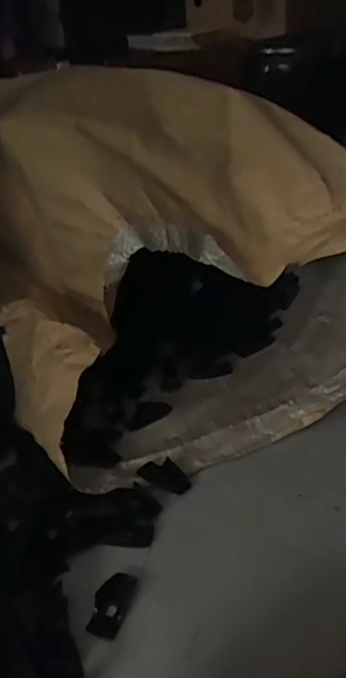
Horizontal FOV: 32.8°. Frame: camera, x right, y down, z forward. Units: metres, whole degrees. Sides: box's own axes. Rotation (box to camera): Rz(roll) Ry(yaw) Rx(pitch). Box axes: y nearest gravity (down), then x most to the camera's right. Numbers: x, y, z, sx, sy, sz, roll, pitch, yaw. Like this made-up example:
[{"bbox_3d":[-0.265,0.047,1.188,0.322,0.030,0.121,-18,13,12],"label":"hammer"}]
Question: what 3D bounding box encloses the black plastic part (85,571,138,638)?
[{"bbox_3d":[-0.038,0.161,0.361,0.020,0.004,0.040,7,34,18],"label":"black plastic part"}]

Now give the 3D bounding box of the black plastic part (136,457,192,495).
[{"bbox_3d":[-0.006,0.101,0.444,0.042,0.008,0.022,17,38,31],"label":"black plastic part"}]

